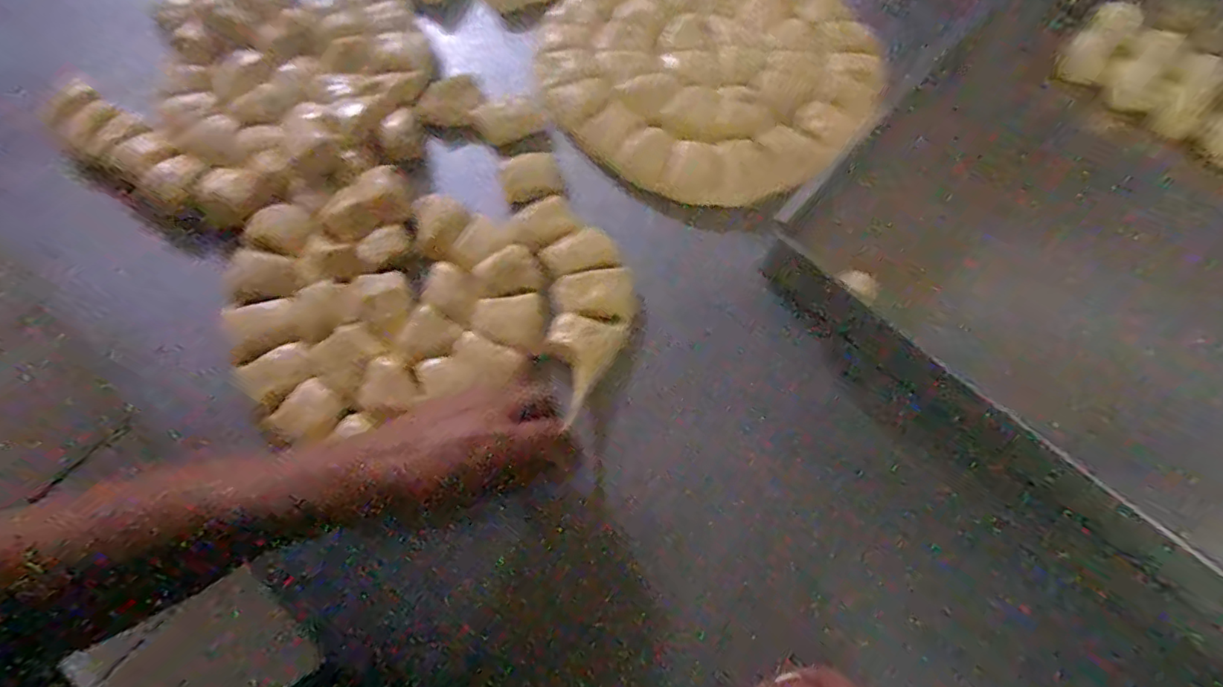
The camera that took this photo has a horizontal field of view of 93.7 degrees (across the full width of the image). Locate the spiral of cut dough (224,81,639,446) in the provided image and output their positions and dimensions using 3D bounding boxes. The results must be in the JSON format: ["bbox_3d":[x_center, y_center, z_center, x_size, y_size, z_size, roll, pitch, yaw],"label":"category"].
[{"bbox_3d":[-0.143,-0.055,0.426,0.267,0.018,0.261,-26,73,-8],"label":"spiral of cut dough"}]

